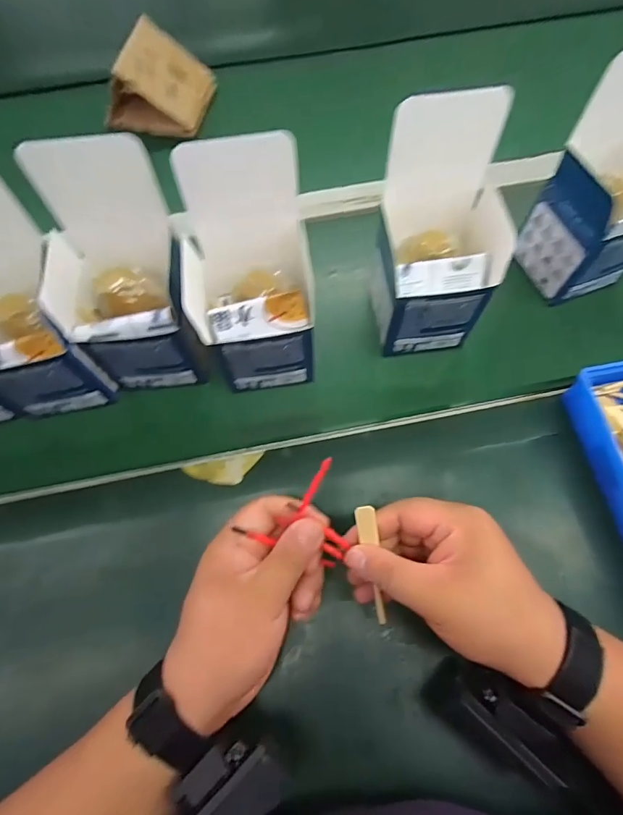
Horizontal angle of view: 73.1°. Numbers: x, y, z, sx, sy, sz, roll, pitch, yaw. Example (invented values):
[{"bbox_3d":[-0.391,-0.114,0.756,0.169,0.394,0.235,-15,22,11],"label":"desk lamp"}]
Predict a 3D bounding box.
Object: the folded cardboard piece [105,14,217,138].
[{"bbox_3d":[-0.188,-0.400,0.513,0.108,0.075,0.102,6,69,5],"label":"folded cardboard piece"}]

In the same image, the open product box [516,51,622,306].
[{"bbox_3d":[0.257,-0.194,0.368,0.091,0.159,0.114,-21,69,-6],"label":"open product box"}]

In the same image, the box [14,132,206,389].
[{"bbox_3d":[-0.143,-0.106,0.340,0.097,0.162,0.119,-8,68,-1],"label":"box"}]

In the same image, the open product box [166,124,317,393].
[{"bbox_3d":[-0.047,-0.096,0.331,0.092,0.167,0.100,-7,68,0],"label":"open product box"}]

